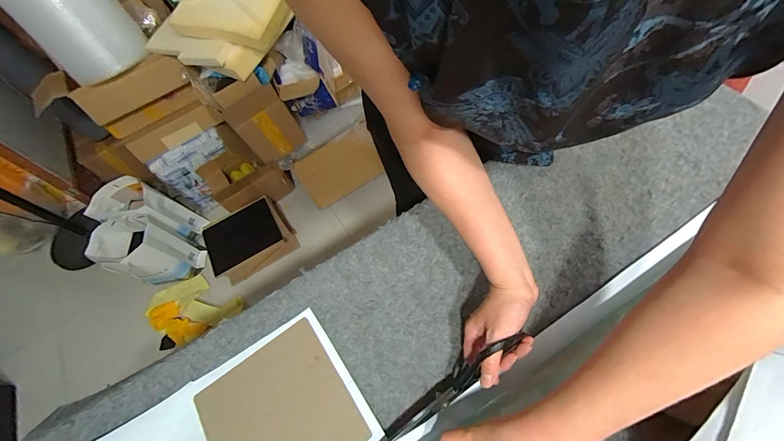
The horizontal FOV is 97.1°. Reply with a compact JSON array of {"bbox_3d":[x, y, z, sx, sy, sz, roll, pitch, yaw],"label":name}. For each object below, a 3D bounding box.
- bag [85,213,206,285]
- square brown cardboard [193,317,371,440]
[{"bbox_3d":[-0.928,0.122,1.332,0.225,0.276,0.211,18,68,10],"label":"bag"},{"bbox_3d":[-0.156,0.267,0.473,0.190,0.007,0.187,-35,62,-11],"label":"square brown cardboard"}]

